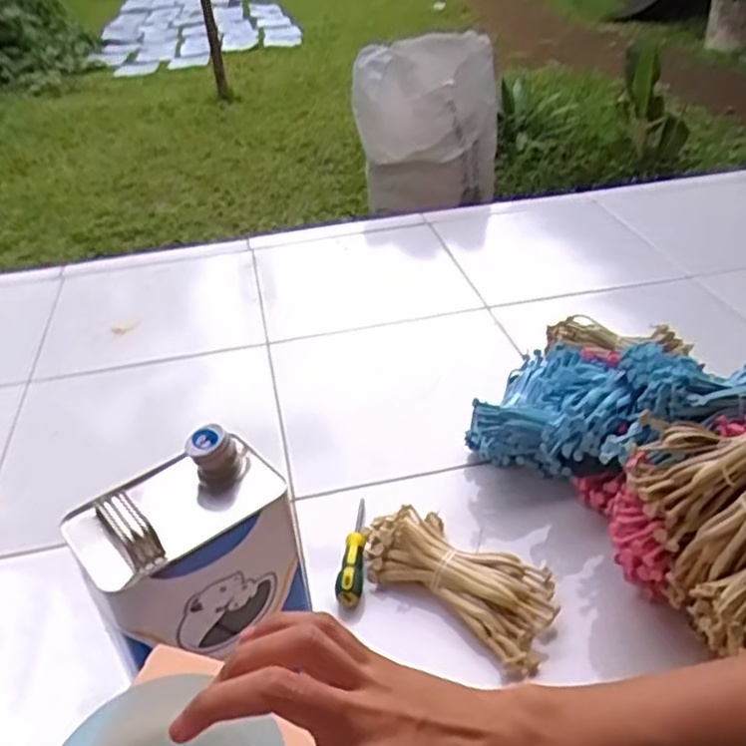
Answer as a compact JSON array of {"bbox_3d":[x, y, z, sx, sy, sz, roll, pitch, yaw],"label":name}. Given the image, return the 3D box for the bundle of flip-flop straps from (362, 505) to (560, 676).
[{"bbox_3d":[0.093,0.215,0.795,0.226,0.046,0.113,21,42,31],"label":"bundle of flip-flop straps"}]

